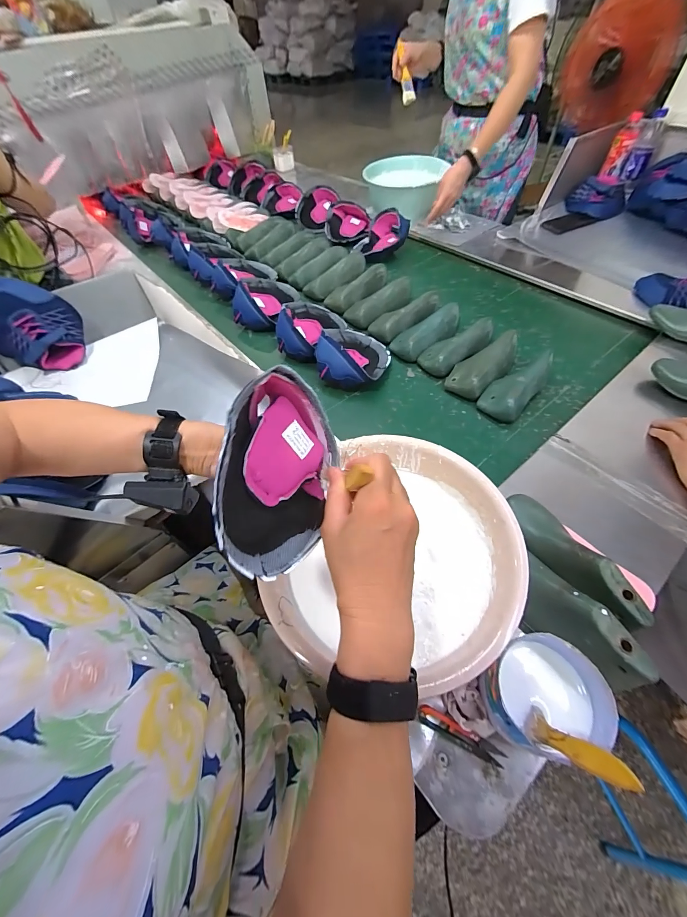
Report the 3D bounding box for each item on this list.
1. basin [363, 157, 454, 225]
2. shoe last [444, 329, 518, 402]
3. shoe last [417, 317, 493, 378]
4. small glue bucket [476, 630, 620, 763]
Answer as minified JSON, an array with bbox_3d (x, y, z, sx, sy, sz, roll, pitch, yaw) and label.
[{"bbox_3d":[0.221,-1.024,1.272,0.292,0.118,0.318,-2,55,3],"label":"basin"},{"bbox_3d":[0.319,-0.210,0.747,0.201,0.061,0.096,-40,61,-8],"label":"shoe last"},{"bbox_3d":[0.273,-0.270,0.795,0.195,0.063,0.092,-27,57,-15],"label":"shoe last"},{"bbox_3d":[0.206,0.254,0.361,0.101,0.097,0.094,-25,57,-13],"label":"small glue bucket"}]

